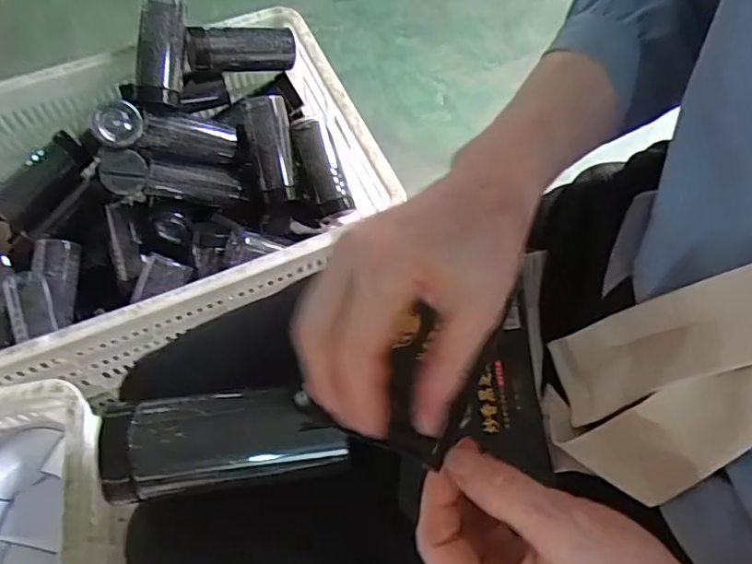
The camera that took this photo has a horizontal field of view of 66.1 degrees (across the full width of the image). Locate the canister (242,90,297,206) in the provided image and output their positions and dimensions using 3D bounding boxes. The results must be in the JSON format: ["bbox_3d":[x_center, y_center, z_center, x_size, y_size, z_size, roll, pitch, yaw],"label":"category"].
[{"bbox_3d":[-0.156,-0.197,0.866,0.064,0.055,0.157,-11,91,-9],"label":"canister"}]

